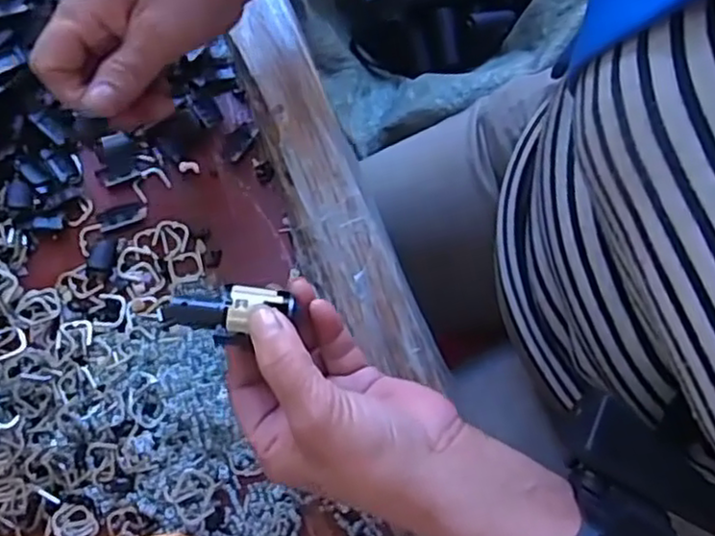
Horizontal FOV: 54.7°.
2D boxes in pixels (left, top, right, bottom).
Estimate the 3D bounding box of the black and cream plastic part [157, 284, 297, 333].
[{"bbox_3d":[-0.056,0.018,0.288,0.052,0.016,0.020,-8,77,6],"label":"black and cream plastic part"}]

